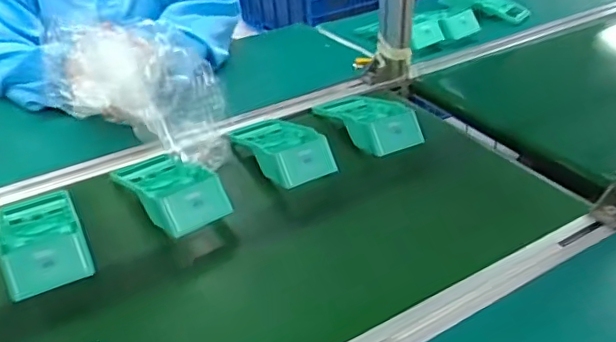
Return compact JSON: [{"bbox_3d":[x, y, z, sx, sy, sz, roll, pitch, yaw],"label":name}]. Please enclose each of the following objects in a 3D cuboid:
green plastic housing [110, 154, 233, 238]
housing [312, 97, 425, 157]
[{"bbox_3d":[-0.166,0.022,0.687,0.092,0.047,0.174,-26,41,-29],"label":"green plastic housing"},{"bbox_3d":[0.081,-0.075,0.820,0.100,0.043,0.192,-16,31,-18],"label":"housing"}]

